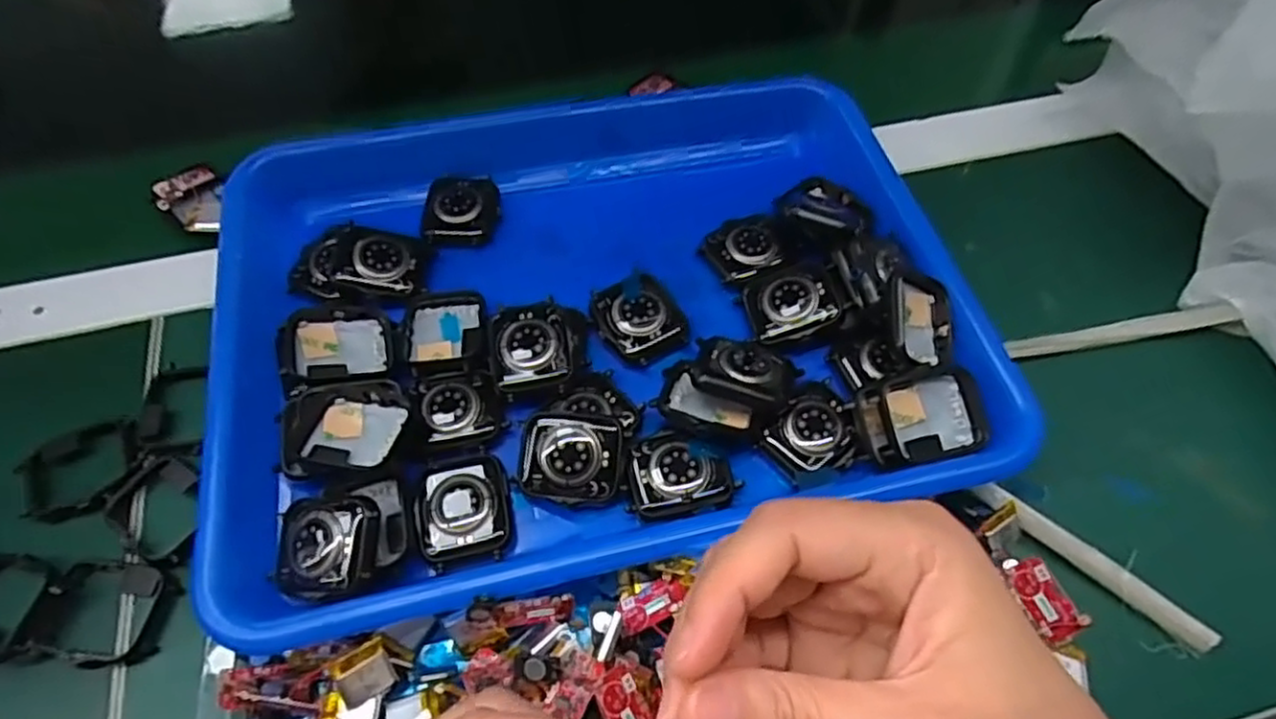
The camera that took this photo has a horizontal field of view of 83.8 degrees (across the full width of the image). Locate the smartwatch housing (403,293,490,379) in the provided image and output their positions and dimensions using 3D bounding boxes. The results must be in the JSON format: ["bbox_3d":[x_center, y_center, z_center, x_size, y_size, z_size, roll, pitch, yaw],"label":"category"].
[{"bbox_3d":[-0.086,-0.011,0.323,0.036,0.010,0.045,-9,58,-6],"label":"smartwatch housing"}]

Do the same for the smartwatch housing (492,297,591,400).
[{"bbox_3d":[-0.043,-0.006,0.314,0.041,0.017,0.043,-10,58,-6],"label":"smartwatch housing"}]

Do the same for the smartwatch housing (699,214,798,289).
[{"bbox_3d":[0.056,-0.055,0.351,0.043,0.008,0.033,-24,61,-14],"label":"smartwatch housing"}]

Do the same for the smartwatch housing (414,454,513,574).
[{"bbox_3d":[-0.069,0.060,0.283,0.036,0.010,0.041,-12,59,-8],"label":"smartwatch housing"}]

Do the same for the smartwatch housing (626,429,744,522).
[{"bbox_3d":[0.017,0.045,0.291,0.042,0.008,0.036,-10,58,-6],"label":"smartwatch housing"}]

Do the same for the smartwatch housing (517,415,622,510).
[{"bbox_3d":[-0.027,0.040,0.288,0.040,0.007,0.036,1,76,2],"label":"smartwatch housing"}]

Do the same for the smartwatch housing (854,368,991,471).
[{"bbox_3d":[0.118,0.024,0.295,0.051,0.015,0.033,-13,59,-8],"label":"smartwatch housing"}]

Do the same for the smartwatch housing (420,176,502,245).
[{"bbox_3d":[-0.090,-0.075,0.362,0.036,0.010,0.044,3,58,2],"label":"smartwatch housing"}]

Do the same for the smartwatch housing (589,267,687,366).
[{"bbox_3d":[0.000,-0.019,0.329,0.037,0.008,0.043,-28,62,-17],"label":"smartwatch housing"}]

